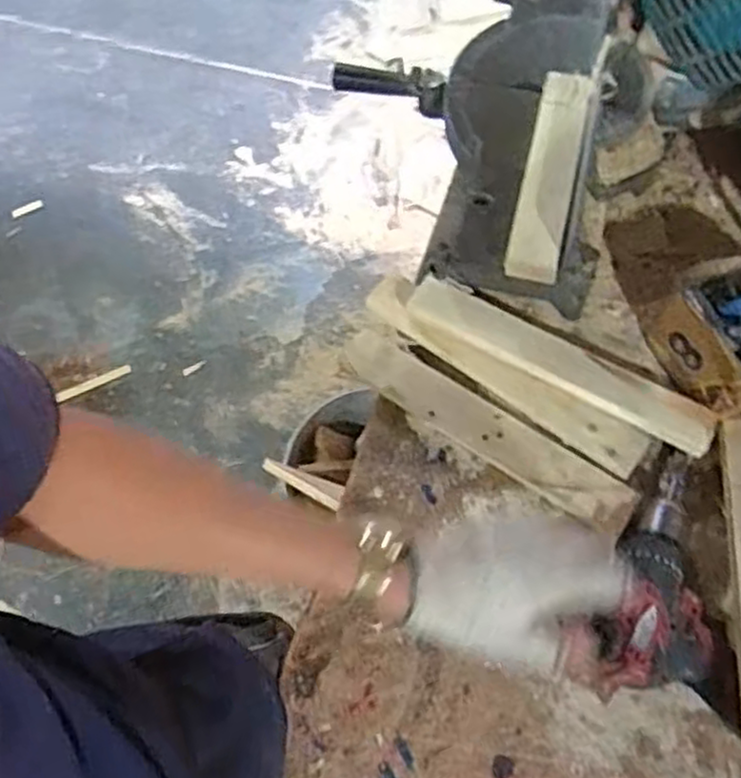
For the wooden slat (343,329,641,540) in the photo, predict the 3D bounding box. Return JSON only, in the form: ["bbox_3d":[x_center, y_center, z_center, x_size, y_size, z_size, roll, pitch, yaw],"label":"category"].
[{"bbox_3d":[0.100,0.035,0.662,0.294,0.013,0.052,35,73,17],"label":"wooden slat"}]

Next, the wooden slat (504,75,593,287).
[{"bbox_3d":[0.168,-0.202,0.679,0.045,0.024,0.214,12,76,9],"label":"wooden slat"}]

